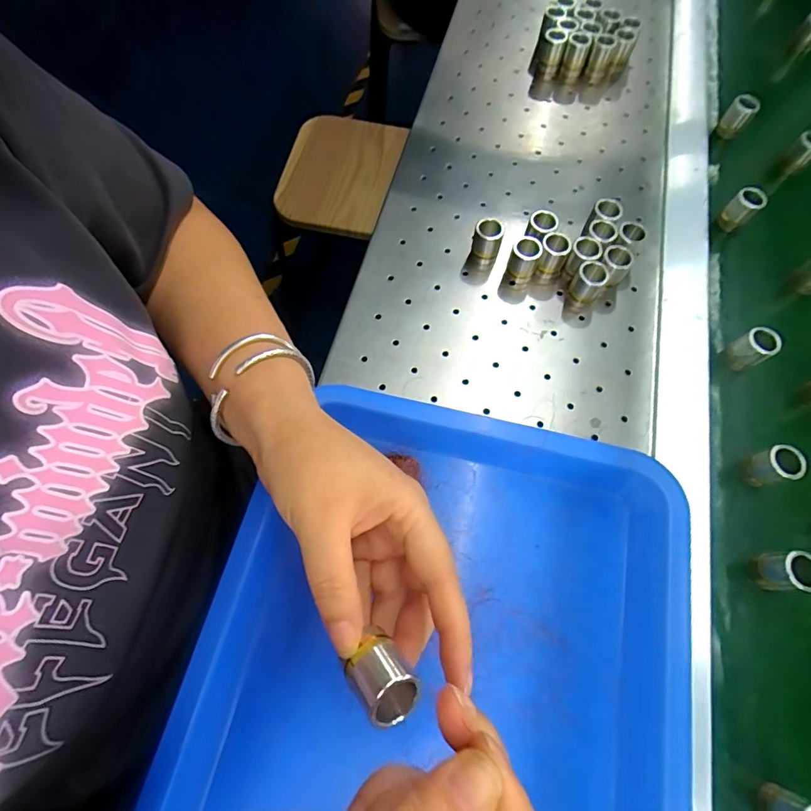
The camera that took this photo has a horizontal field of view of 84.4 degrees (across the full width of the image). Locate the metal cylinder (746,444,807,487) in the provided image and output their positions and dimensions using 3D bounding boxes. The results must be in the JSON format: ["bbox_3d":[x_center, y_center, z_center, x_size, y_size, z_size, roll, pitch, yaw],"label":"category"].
[{"bbox_3d":[0.248,0.042,0.304,0.020,0.036,0.022,1,68,-2],"label":"metal cylinder"}]

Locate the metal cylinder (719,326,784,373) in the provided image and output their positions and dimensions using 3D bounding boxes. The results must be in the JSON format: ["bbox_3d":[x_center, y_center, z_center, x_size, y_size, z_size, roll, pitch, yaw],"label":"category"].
[{"bbox_3d":[0.261,-0.041,0.339,0.017,0.034,0.023,-27,72,-12],"label":"metal cylinder"}]

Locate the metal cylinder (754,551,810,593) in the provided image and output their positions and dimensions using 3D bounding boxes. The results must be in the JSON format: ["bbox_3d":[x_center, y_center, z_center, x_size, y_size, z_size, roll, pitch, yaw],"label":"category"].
[{"bbox_3d":[0.238,0.104,0.278,0.017,0.034,0.022,0,68,-2],"label":"metal cylinder"}]

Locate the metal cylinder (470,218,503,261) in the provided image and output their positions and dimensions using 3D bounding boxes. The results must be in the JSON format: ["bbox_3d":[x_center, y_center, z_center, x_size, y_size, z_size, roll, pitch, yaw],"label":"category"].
[{"bbox_3d":[0.065,-0.132,0.360,0.022,0.033,0.019,7,68,1],"label":"metal cylinder"}]

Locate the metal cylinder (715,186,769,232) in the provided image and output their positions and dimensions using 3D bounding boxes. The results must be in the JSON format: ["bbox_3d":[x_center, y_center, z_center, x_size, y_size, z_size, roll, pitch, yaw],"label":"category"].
[{"bbox_3d":[0.294,-0.172,0.391,0.021,0.034,0.022,-42,76,-16],"label":"metal cylinder"}]

